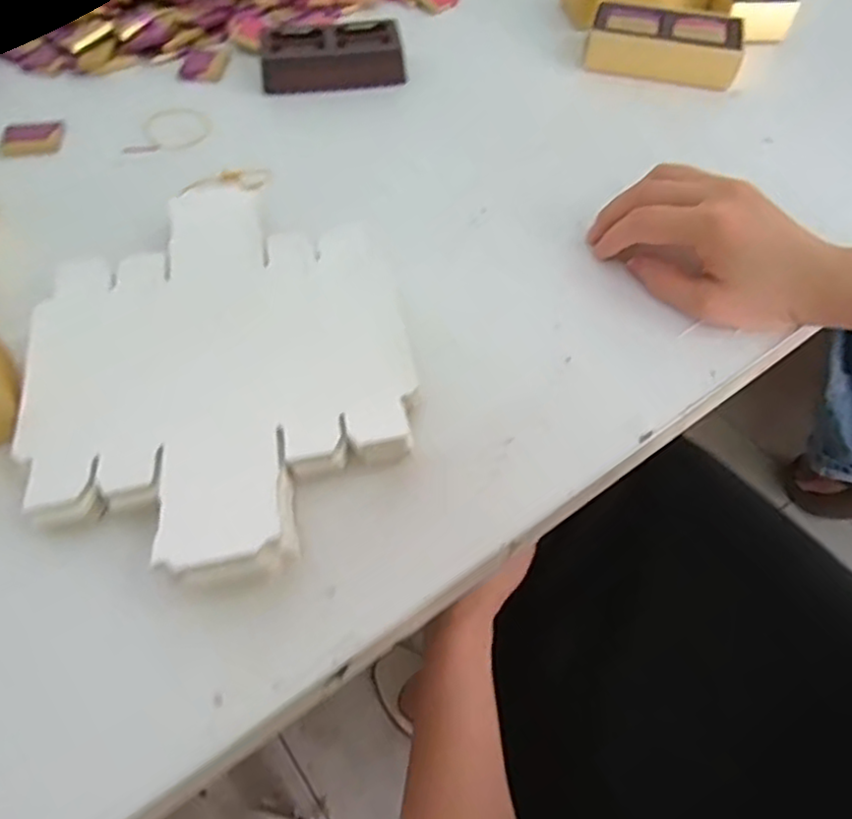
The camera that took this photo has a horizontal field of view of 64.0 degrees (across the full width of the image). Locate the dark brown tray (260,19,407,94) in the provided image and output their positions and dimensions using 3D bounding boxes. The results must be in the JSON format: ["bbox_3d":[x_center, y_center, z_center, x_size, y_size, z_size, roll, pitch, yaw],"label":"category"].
[{"bbox_3d":[-0.074,-0.278,0.531,0.108,0.025,0.052,-13,56,-9],"label":"dark brown tray"}]

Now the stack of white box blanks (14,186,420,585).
[{"bbox_3d":[-0.105,-0.028,0.349,0.184,0.030,0.239,-10,55,-7],"label":"stack of white box blanks"}]

